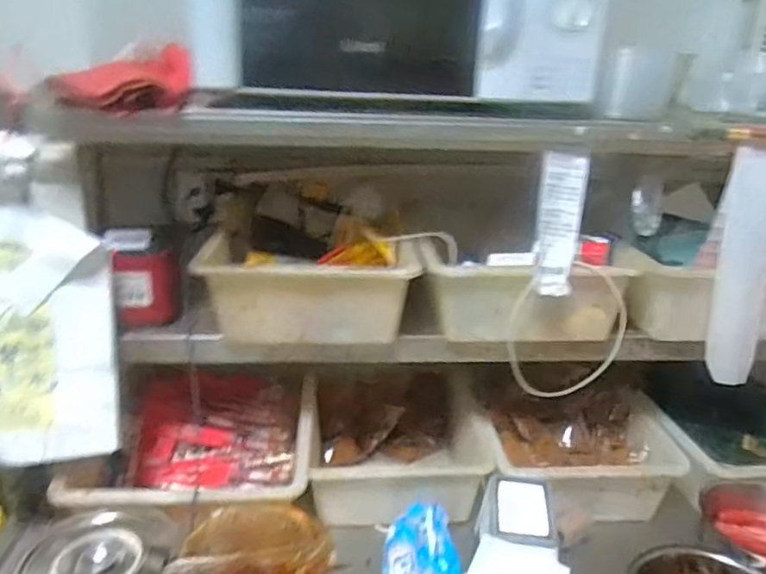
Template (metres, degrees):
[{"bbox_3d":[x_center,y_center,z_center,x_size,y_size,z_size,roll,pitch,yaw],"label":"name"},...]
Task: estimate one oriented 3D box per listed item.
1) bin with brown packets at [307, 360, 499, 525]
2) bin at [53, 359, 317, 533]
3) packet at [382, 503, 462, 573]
[{"bbox_3d":[0.018,0.243,1.048,0.278,0.120,0.319,0,20,-8],"label":"bin with brown packets"},{"bbox_3d":[-0.273,0.250,0.982,0.340,0.120,0.361,1,20,-4],"label":"bin"},{"bbox_3d":[0.053,0.359,0.848,0.102,0.074,0.146,3,20,2],"label":"packet"}]

